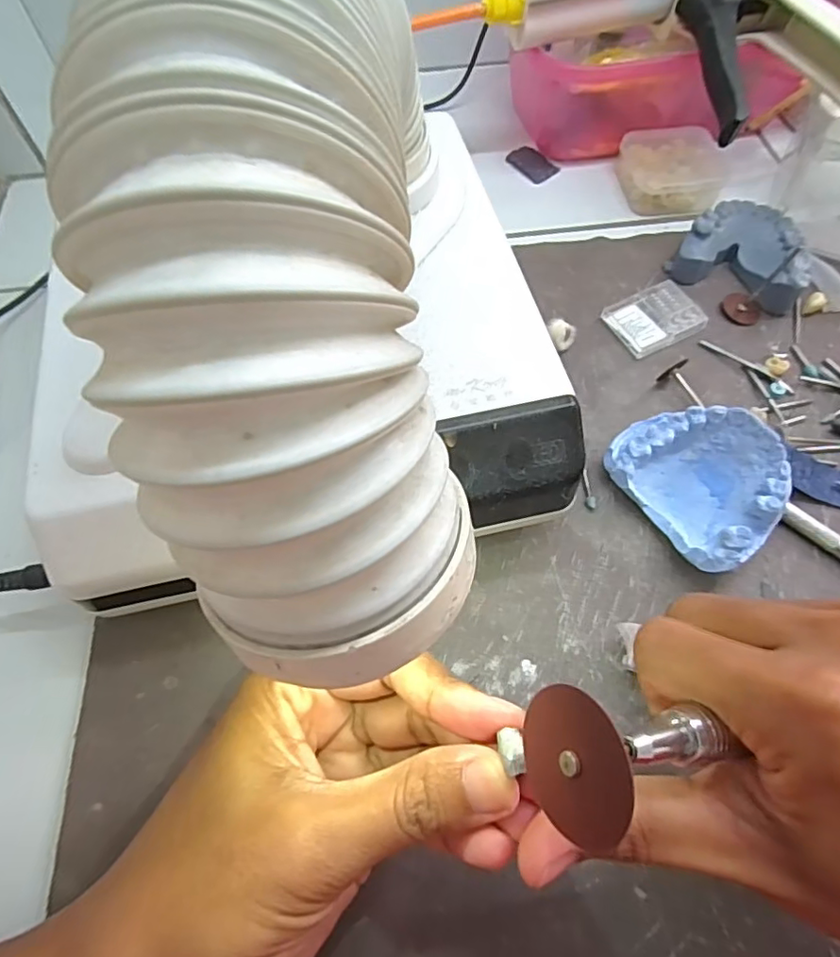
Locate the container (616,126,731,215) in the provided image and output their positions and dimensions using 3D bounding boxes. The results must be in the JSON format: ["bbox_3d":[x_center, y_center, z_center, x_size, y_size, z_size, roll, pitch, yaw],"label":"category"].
[{"bbox_3d":[0.157,-0.194,0.353,0.061,0.017,0.063,3,63,4],"label":"container"}]

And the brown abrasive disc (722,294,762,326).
[{"bbox_3d":[0.174,-0.090,0.306,0.021,0.005,0.017,36,83,11],"label":"brown abrasive disc"}]

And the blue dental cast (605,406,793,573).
[{"bbox_3d":[0.118,-0.001,0.242,0.052,0.035,0.066,-29,65,-12],"label":"blue dental cast"}]

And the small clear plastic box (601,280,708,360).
[{"bbox_3d":[0.125,-0.086,0.302,0.045,0.007,0.035,-24,64,-10],"label":"small clear plastic box"}]

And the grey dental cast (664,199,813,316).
[{"bbox_3d":[0.181,-0.124,0.311,0.065,0.022,0.055,30,68,16],"label":"grey dental cast"}]

